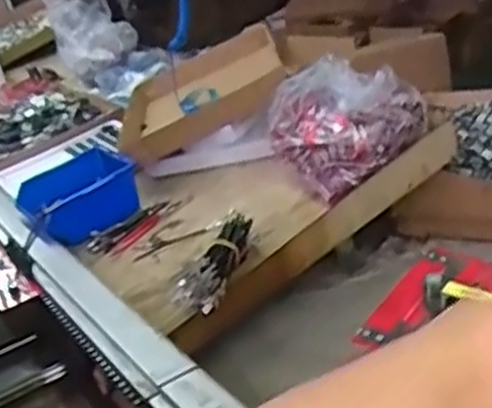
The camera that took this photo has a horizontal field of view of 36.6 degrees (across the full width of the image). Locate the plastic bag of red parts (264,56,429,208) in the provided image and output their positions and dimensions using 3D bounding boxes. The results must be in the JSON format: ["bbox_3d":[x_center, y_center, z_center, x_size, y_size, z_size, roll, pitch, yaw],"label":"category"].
[{"bbox_3d":[0.115,-0.092,0.822,0.150,0.115,0.117,-25,28,-27],"label":"plastic bag of red parts"}]

